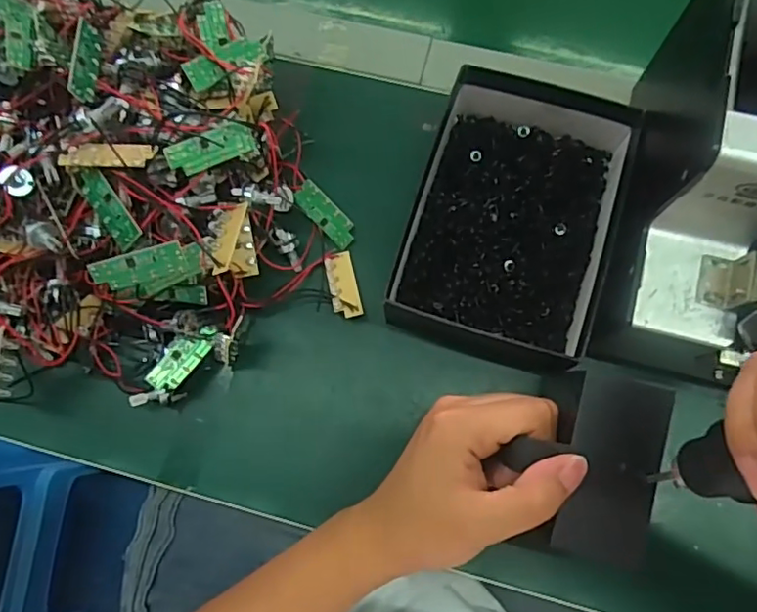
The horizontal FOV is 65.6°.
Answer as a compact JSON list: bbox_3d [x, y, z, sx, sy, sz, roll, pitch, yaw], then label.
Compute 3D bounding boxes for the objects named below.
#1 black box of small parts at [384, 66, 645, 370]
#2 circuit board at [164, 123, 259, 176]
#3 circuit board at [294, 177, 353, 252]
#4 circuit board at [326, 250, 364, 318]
[{"bbox_3d":[0.084,-0.055,0.360,0.123,0.049,0.165,17,77,6],"label":"black box of small parts"},{"bbox_3d":[-0.088,-0.084,0.314,0.048,0.005,0.018,-28,119,-23],"label":"circuit board"},{"bbox_3d":[-0.034,-0.059,0.380,0.018,0.004,0.048,-42,92,-8],"label":"circuit board"},{"bbox_3d":[-0.022,-0.014,0.370,0.018,0.004,0.046,-7,60,-14],"label":"circuit board"}]

